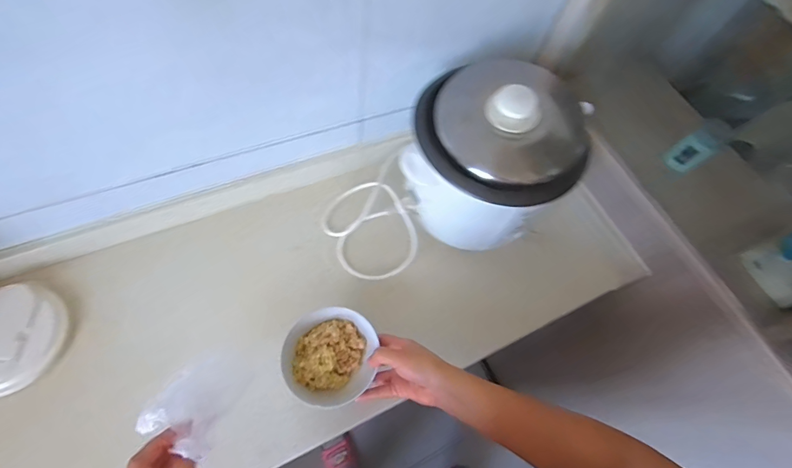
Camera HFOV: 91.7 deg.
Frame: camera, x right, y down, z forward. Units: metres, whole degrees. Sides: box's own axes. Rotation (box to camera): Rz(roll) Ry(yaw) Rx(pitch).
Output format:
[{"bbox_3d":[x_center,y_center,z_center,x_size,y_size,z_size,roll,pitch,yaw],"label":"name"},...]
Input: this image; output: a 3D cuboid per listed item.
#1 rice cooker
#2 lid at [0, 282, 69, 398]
[{"bbox_3d":[0.140,-0.116,0.569,0.219,0.199,0.233,1,66,-3],"label":"rice cooker"},{"bbox_3d":[-0.529,0.144,0.515,0.137,0.028,0.140,1,66,-3],"label":"lid"}]

